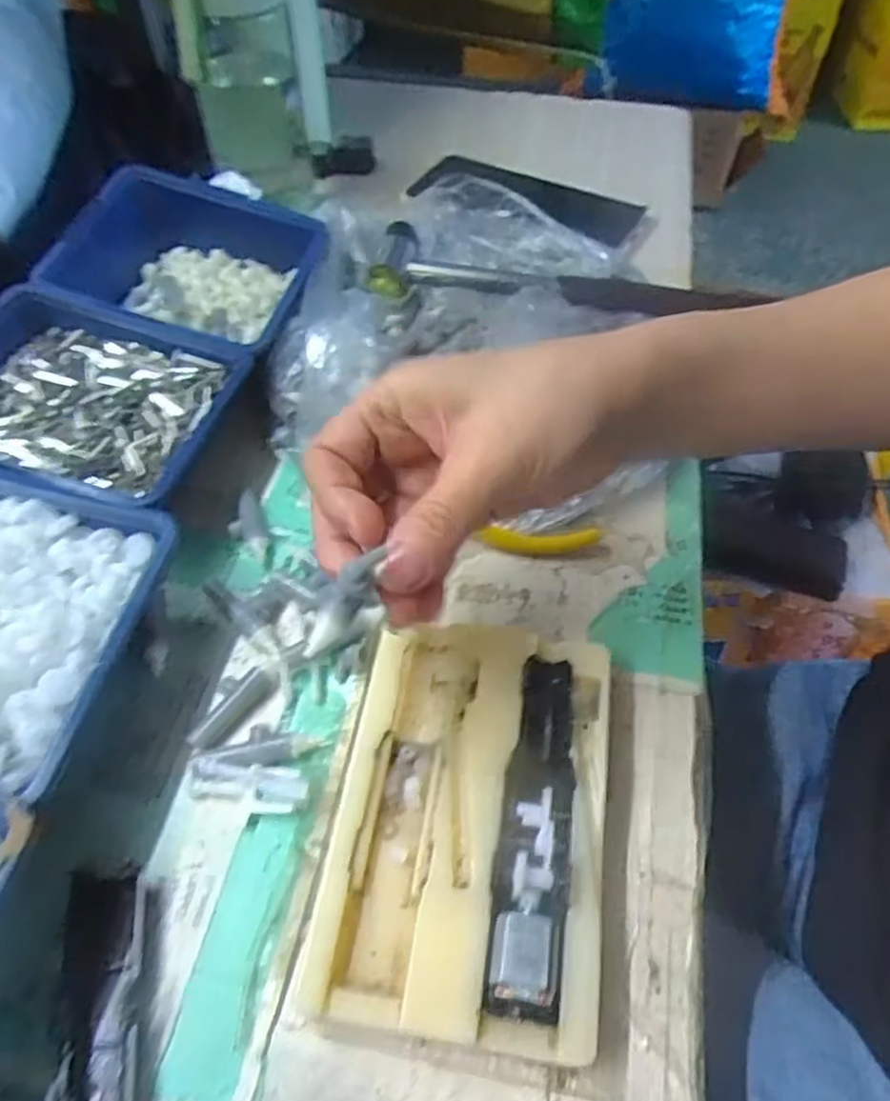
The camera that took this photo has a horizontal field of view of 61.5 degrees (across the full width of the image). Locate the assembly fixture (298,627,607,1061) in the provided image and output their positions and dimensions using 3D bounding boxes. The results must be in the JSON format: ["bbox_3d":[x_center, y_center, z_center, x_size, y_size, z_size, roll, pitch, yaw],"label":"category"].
[{"bbox_3d":[0.010,0.090,0.260,0.088,0.029,0.136,8,53,6],"label":"assembly fixture"}]

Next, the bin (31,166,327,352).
[{"bbox_3d":[-0.139,-0.158,0.413,0.135,0.047,0.113,13,54,10],"label":"bin"}]

